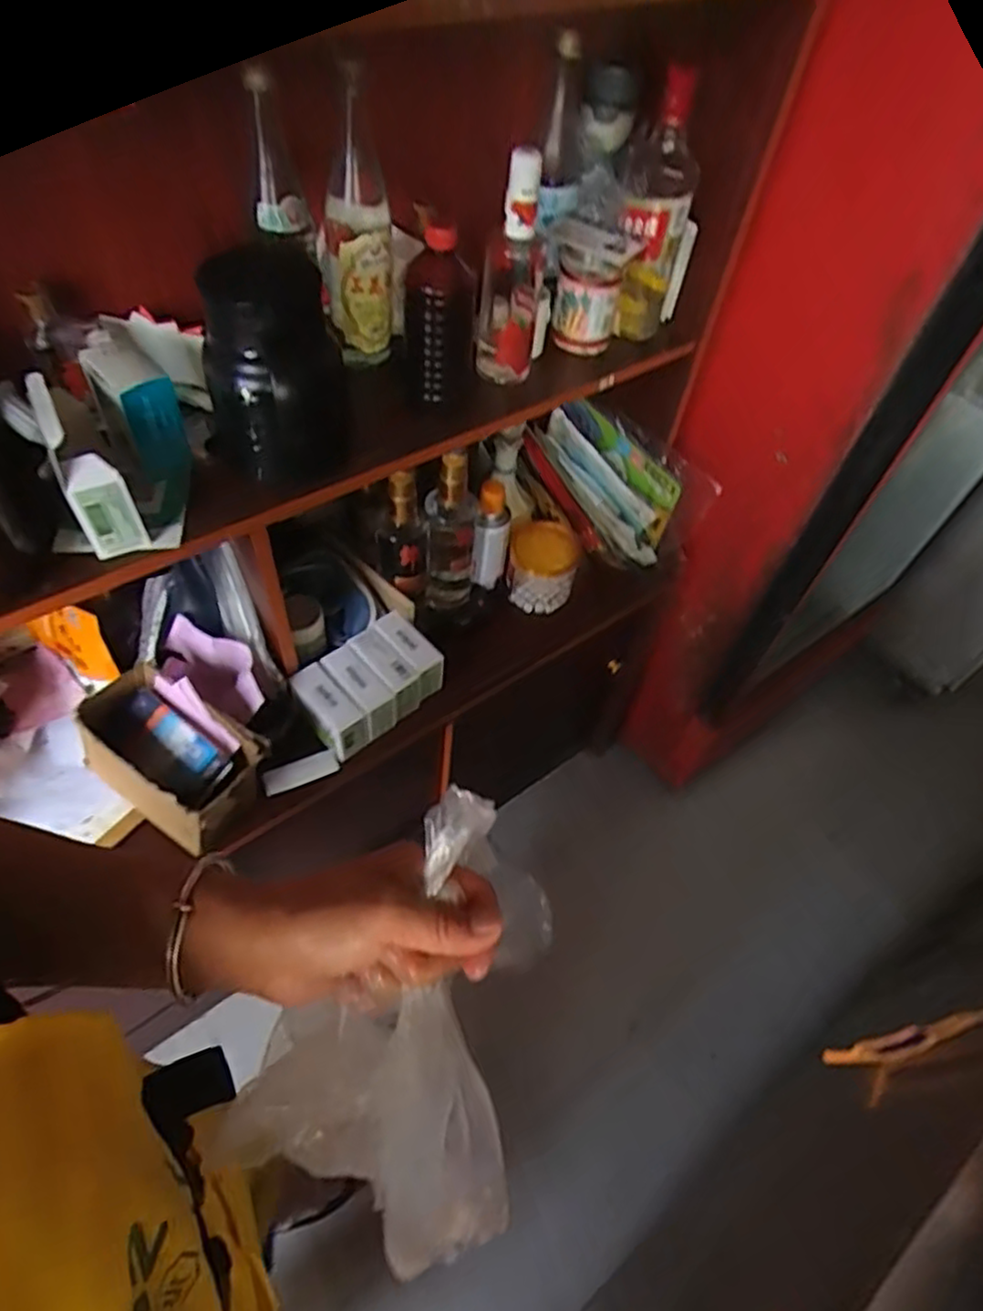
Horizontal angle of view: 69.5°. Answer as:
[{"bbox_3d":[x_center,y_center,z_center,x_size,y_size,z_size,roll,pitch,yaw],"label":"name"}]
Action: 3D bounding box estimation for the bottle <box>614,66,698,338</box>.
[{"bbox_3d":[0.186,-0.516,0.846,0.079,0.253,0.102,-4,53,-7],"label":"bottle"}]

